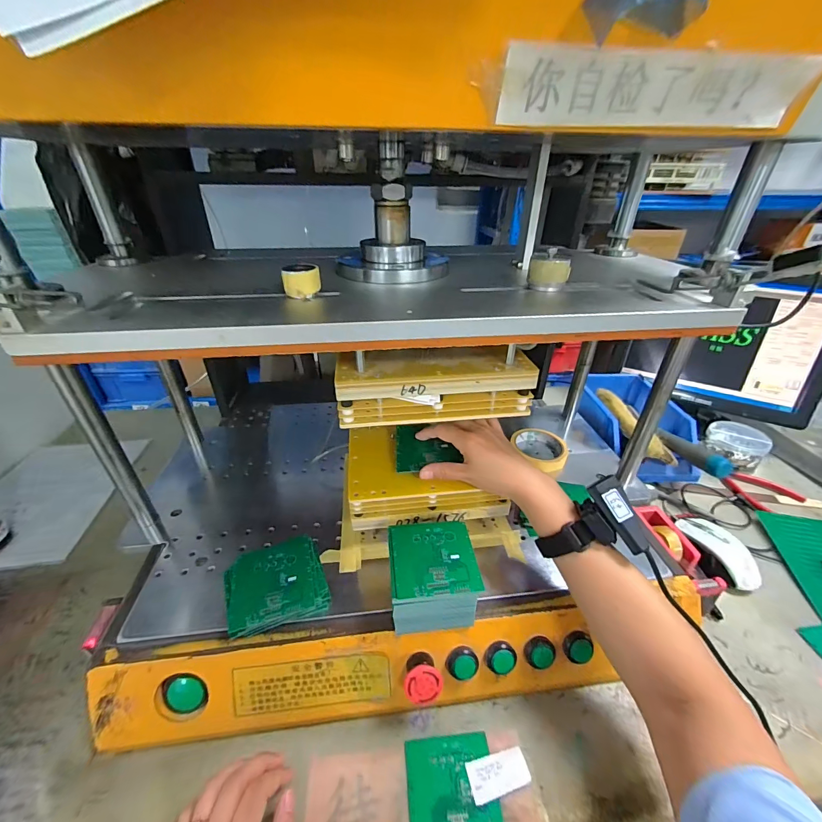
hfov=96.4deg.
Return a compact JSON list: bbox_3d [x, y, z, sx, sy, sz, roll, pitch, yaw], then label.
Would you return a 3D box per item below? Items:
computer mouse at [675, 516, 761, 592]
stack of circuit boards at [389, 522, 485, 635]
[{"bbox_3d":[0.444,0.202,0.537,0.065,0.038,0.116,-1,34,-2],"label":"computer mouse"},{"bbox_3d":[0.022,0.177,0.391,0.088,0.067,0.094,-3,34,-6],"label":"stack of circuit boards"}]

